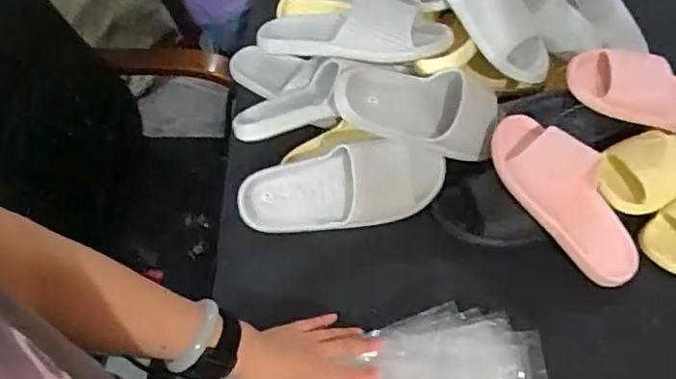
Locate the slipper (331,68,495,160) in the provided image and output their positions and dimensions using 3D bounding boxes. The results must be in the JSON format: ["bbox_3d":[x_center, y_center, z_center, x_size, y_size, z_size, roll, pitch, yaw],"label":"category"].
[{"bbox_3d":[0.105,-0.107,0.754,0.219,0.081,0.093,9,53,-13],"label":"slipper"}]

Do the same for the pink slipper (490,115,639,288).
[{"bbox_3d":[0.286,0.007,0.725,0.097,0.061,0.236,-34,86,-20],"label":"pink slipper"}]

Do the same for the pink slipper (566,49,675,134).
[{"bbox_3d":[0.426,-0.127,0.784,0.239,0.067,0.097,19,56,-5],"label":"pink slipper"}]

